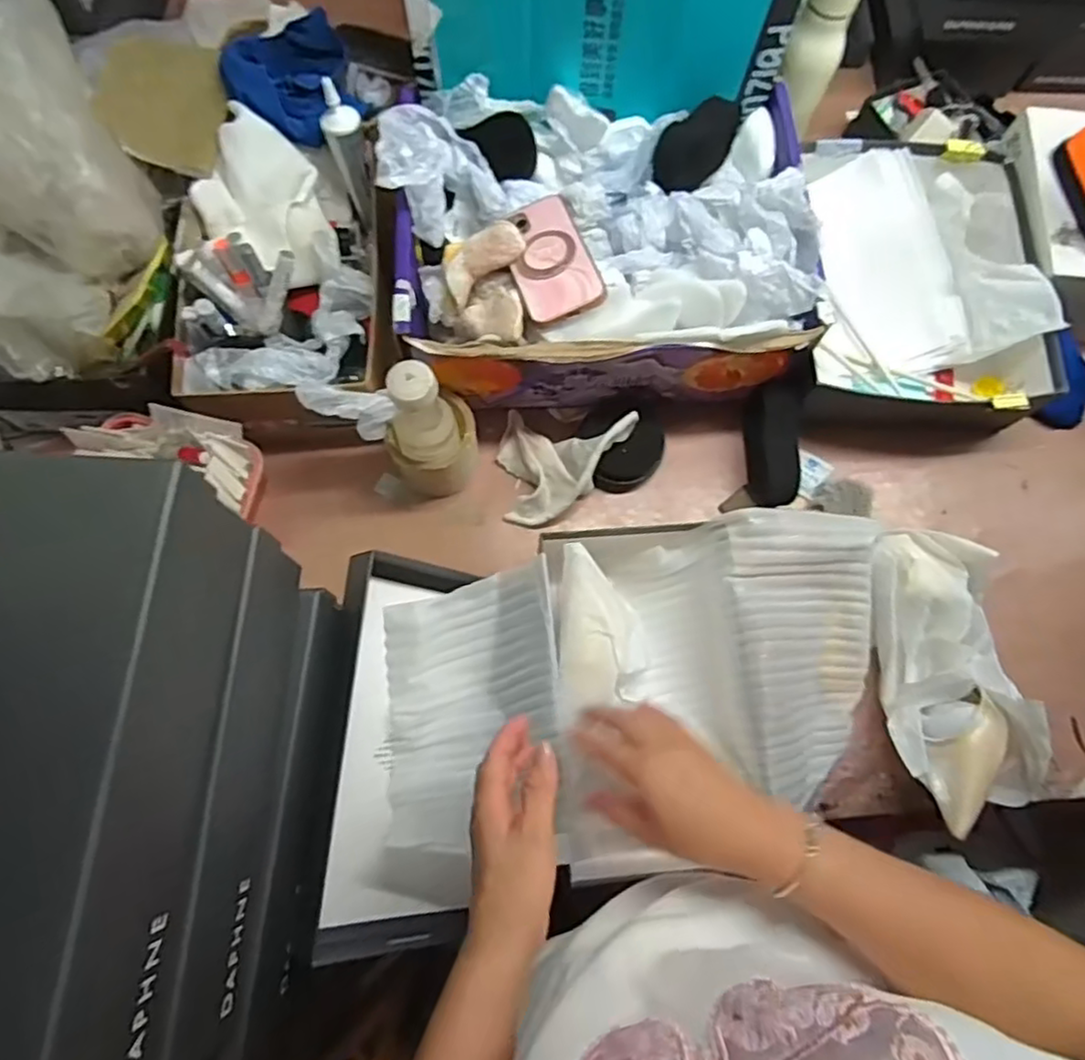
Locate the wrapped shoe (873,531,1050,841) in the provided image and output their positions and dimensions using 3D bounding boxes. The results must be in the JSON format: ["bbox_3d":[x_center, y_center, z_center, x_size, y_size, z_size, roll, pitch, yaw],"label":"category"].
[{"bbox_3d":[0.381,0.131,0.622,0.126,0.102,0.250,-3,74,-3],"label":"wrapped shoe"}]

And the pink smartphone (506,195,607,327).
[{"bbox_3d":[0.008,-0.260,0.638,0.074,0.013,0.139,-19,67,7],"label":"pink smartphone"}]

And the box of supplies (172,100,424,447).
[{"bbox_3d":[-0.253,-0.248,0.681,0.214,0.112,0.329,-5,75,-3],"label":"box of supplies"}]

